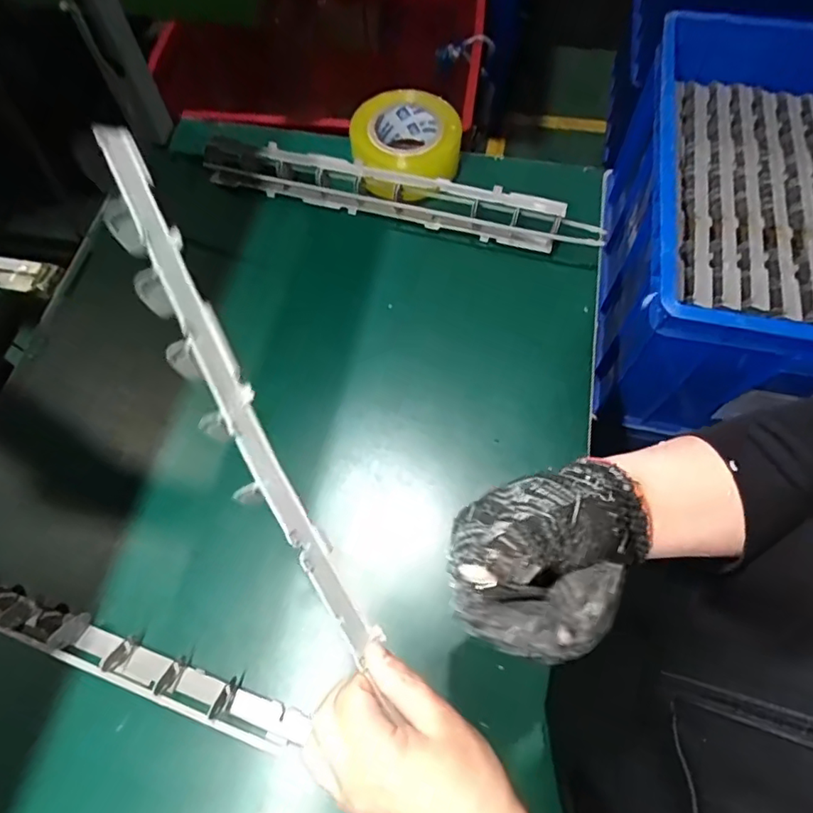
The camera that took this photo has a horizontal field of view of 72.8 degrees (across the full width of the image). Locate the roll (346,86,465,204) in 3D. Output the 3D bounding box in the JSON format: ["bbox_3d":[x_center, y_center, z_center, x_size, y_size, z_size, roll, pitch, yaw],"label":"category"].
[{"bbox_3d":[-0.003,-0.308,0.657,0.127,0.063,0.124,-1,65,2],"label":"roll"}]

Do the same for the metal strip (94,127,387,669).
[{"bbox_3d":[-0.111,-0.010,0.330,0.037,0.035,0.335,-27,85,-10],"label":"metal strip"}]

